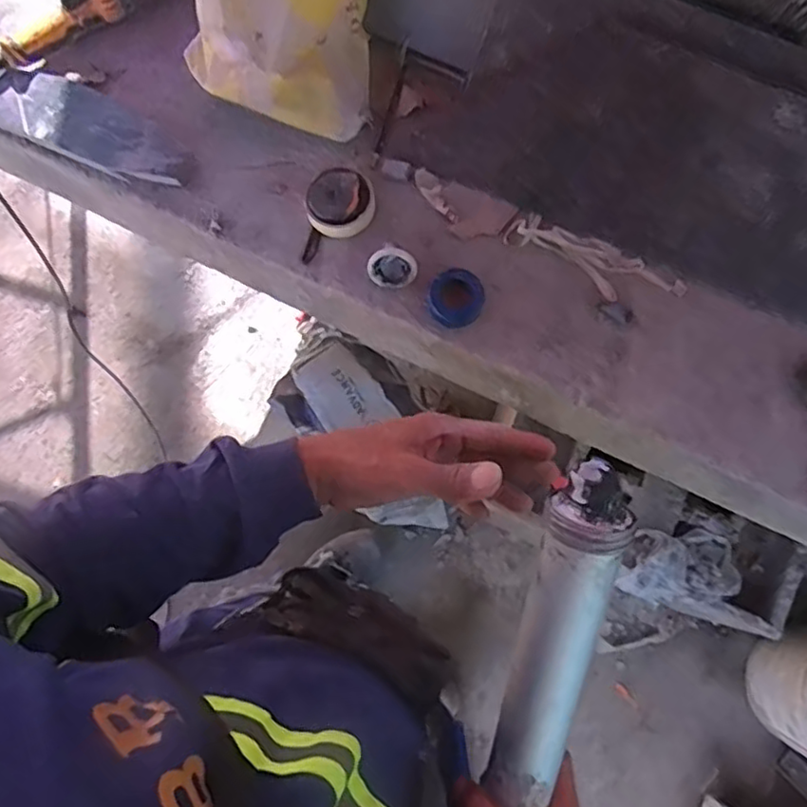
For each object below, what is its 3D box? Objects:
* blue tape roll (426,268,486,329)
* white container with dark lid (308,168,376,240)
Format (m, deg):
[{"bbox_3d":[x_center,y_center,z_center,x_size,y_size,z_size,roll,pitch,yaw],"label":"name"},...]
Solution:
[{"bbox_3d":[0.062,-0.122,0.726,0.061,0.022,0.066,0,78,0],"label":"blue tape roll"},{"bbox_3d":[-0.074,-0.234,0.734,0.077,0.037,0.068,-2,78,0],"label":"white container with dark lid"}]

